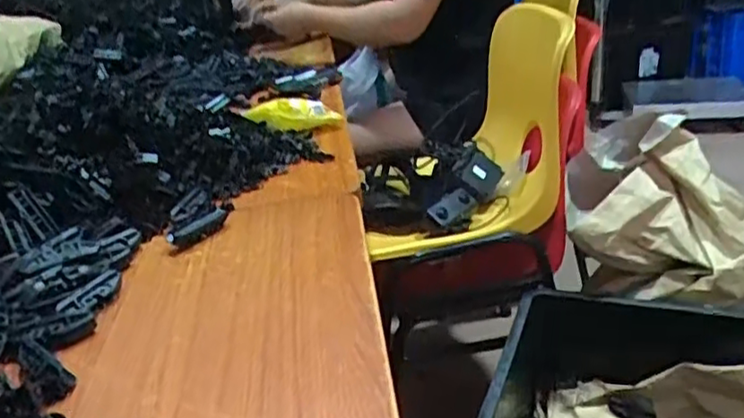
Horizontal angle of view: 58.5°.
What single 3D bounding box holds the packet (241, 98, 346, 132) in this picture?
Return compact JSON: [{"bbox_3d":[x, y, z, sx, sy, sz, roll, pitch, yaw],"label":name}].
[{"bbox_3d":[-0.123,-0.145,0.985,0.150,0.040,0.032,1,27,17],"label":"packet"}]

